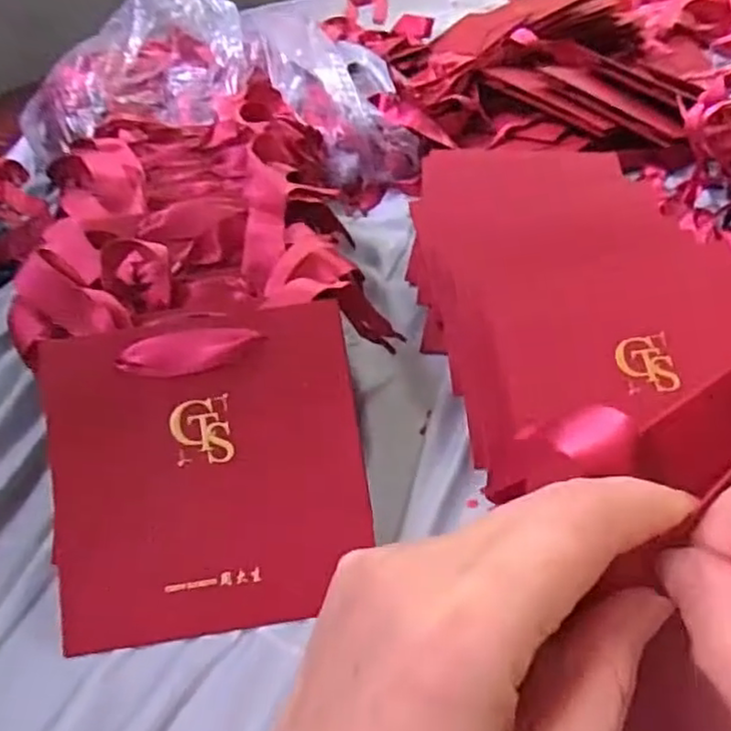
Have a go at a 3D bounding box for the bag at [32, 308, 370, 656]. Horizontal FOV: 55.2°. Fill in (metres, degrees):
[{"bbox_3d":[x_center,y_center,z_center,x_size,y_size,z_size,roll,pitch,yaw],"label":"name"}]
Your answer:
[{"bbox_3d":[-0.072,0.047,0.320,0.142,0.012,0.141,-8,79,-2],"label":"bag"}]

